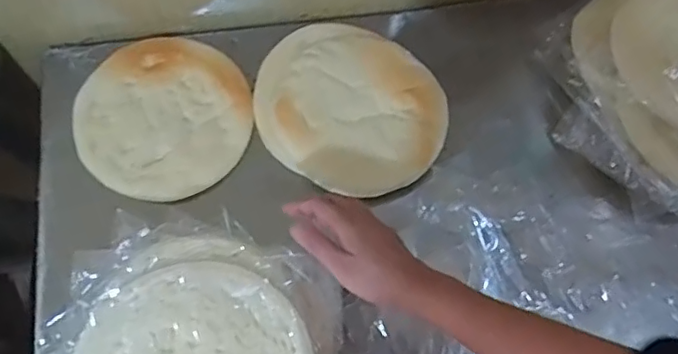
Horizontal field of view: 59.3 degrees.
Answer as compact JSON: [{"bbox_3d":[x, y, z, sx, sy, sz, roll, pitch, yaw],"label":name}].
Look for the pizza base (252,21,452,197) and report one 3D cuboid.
[{"bbox_3d":[0.012,-0.083,0.696,0.227,0.032,0.190,32,71,13],"label":"pizza base"}]

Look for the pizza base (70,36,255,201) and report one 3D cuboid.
[{"bbox_3d":[-0.205,-0.074,0.691,0.196,0.018,0.191,0,67,0],"label":"pizza base"}]

